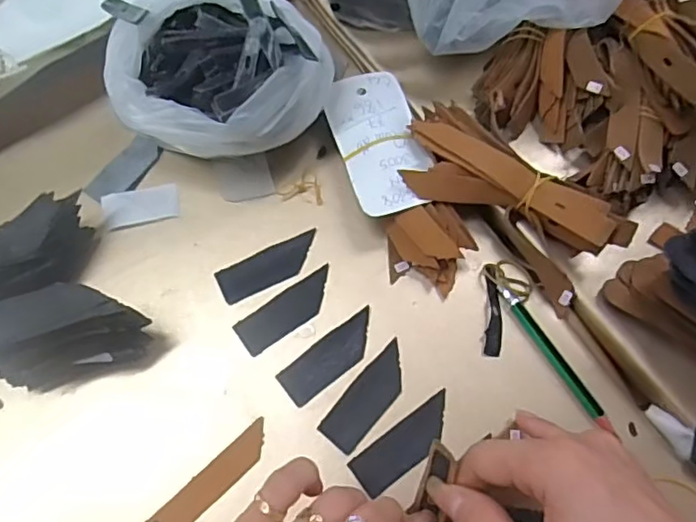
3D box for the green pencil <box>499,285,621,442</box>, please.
[{"bbox_3d":[0.117,0.055,0.335,0.009,0.007,0.099,-30,70,-11],"label":"green pencil"}]

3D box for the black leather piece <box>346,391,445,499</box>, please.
[{"bbox_3d":[0.032,0.099,0.321,0.064,0.004,0.023,-34,71,-13],"label":"black leather piece"}]

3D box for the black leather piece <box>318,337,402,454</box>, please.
[{"bbox_3d":[0.012,0.075,0.330,0.024,0.004,0.063,38,73,15],"label":"black leather piece"}]

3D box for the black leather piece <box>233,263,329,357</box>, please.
[{"bbox_3d":[-0.035,0.029,0.350,0.063,0.004,0.023,-34,71,-12],"label":"black leather piece"}]

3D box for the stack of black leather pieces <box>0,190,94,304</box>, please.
[{"bbox_3d":[-0.186,0.000,0.340,0.085,0.039,0.049,-30,70,-11],"label":"stack of black leather pieces"}]

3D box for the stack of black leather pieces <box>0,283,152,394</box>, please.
[{"bbox_3d":[-0.149,0.041,0.316,0.078,0.056,0.039,-18,68,-7],"label":"stack of black leather pieces"}]

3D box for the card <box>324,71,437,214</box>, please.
[{"bbox_3d":[0.019,-0.075,0.368,0.049,0.006,0.100,-18,67,-3],"label":"card"}]

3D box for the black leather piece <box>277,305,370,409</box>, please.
[{"bbox_3d":[-0.009,0.054,0.338,0.063,0.004,0.023,-37,72,-14],"label":"black leather piece"}]

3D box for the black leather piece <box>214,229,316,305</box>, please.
[{"bbox_3d":[-0.047,0.003,0.359,0.064,0.004,0.023,-26,69,-10],"label":"black leather piece"}]

